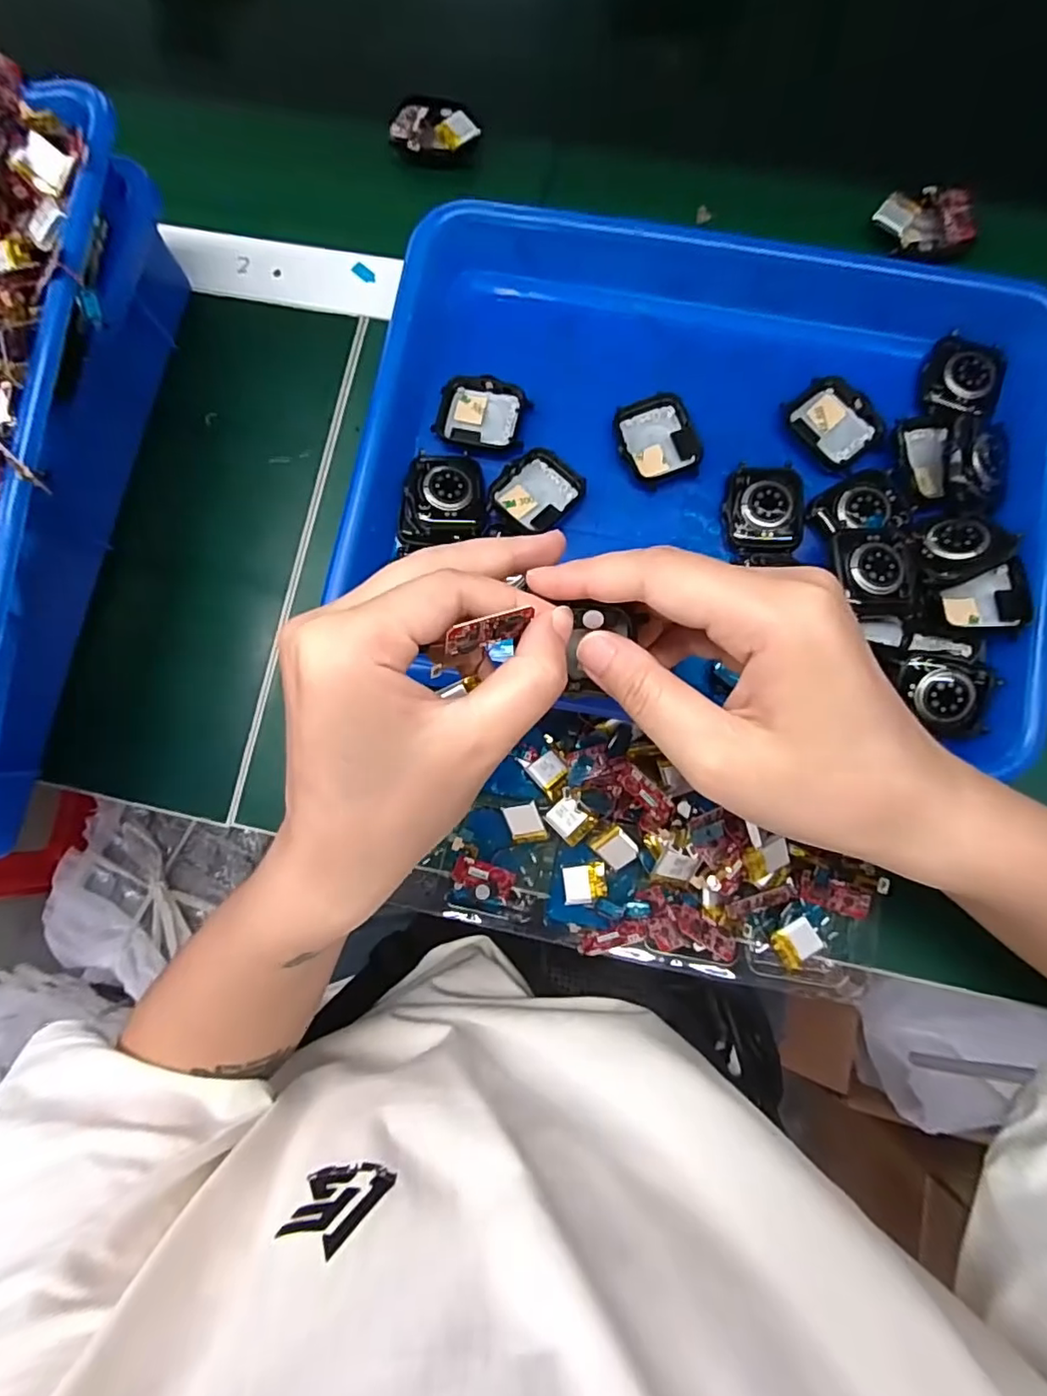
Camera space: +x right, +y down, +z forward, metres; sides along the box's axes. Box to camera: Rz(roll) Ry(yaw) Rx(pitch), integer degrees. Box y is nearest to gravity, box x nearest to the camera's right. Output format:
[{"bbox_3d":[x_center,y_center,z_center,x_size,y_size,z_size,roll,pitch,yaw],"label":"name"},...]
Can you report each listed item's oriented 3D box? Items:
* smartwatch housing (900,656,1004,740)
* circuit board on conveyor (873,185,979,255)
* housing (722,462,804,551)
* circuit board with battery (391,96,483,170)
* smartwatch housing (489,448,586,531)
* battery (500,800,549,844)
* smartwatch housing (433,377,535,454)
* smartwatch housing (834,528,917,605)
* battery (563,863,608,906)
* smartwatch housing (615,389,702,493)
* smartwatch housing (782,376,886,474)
[{"bbox_3d":[0.193,-0.001,0.271,0.042,0.008,0.032,11,82,4],"label":"smartwatch housing"},{"bbox_3d":[0.223,-0.265,0.331,0.048,0.013,0.036,-17,81,0],"label":"circuit board on conveyor"},{"bbox_3d":[0.120,-0.095,0.293,0.037,0.009,0.047,7,82,4],"label":"housing"},{"bbox_3d":[-0.052,-0.340,0.357,0.053,0.016,0.039,6,82,3],"label":"circuit board with battery"},{"bbox_3d":[0.007,-0.104,0.301,0.036,0.015,0.044,40,85,7],"label":"smartwatch housing"},{"bbox_3d":[0.001,0.061,0.289,0.018,0.004,0.022,-14,106,22],"label":"battery"},{"bbox_3d":[-0.020,-0.147,0.307,0.046,0.008,0.035,14,82,5],"label":"smartwatch housing"},{"bbox_3d":[0.164,-0.061,0.279,0.035,0.016,0.036,-6,81,2],"label":"smartwatch housing"},{"bbox_3d":[0.030,0.093,0.295,0.022,0.005,0.020,-9,87,27],"label":"battery"},{"bbox_3d":[0.068,-0.131,0.304,0.039,0.011,0.044,-21,81,-1],"label":"smartwatch housing"},{"bbox_3d":[0.157,-0.138,0.299,0.036,0.006,0.046,-34,82,-3],"label":"smartwatch housing"}]

